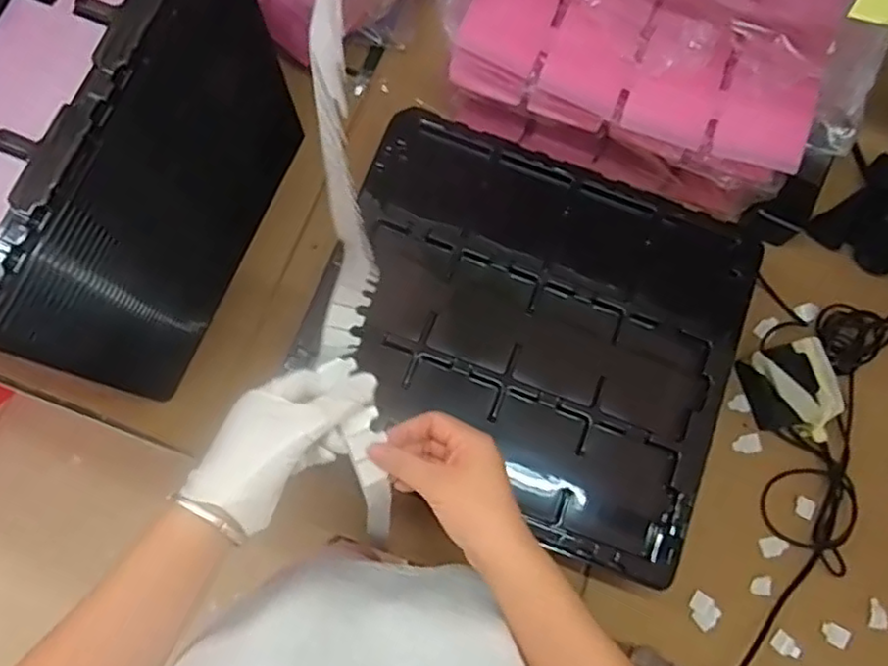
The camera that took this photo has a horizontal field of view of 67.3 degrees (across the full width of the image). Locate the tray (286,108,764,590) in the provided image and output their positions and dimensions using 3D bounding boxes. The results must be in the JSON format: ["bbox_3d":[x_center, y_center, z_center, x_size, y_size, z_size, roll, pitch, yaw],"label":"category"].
[{"bbox_3d":[0.077,-0.004,0.599,0.361,0.017,0.323,22,79,3],"label":"tray"}]

